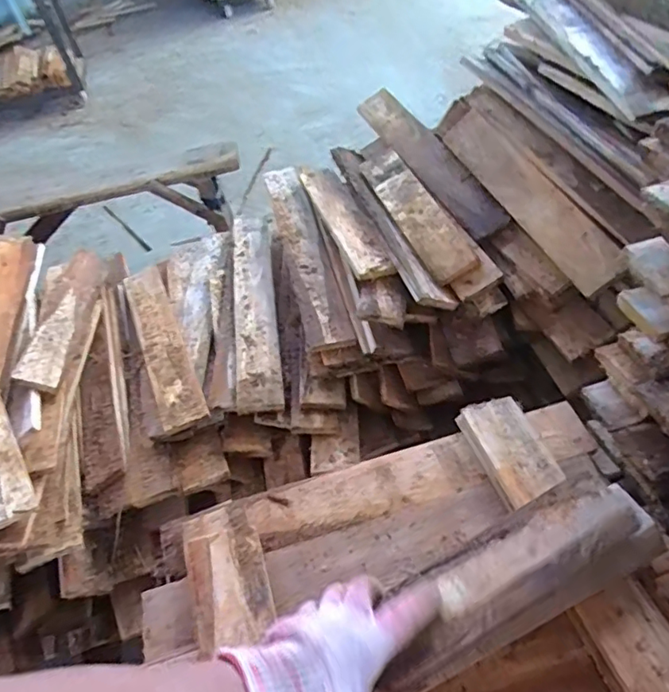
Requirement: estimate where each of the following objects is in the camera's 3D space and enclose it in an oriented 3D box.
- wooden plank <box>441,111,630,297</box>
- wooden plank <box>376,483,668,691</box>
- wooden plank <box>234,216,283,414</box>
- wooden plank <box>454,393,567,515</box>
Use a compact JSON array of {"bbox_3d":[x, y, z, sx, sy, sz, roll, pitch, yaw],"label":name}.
[{"bbox_3d":[0.283,-0.229,0.845,0.016,0.071,0.398,11,40,-39],"label":"wooden plank"},{"bbox_3d":[0.063,0.248,0.463,0.483,0.040,0.085,-24,47,-15],"label":"wooden plank"},{"bbox_3d":[-0.144,-0.087,1.004,0.069,0.026,0.475,-5,48,-5],"label":"wooden plank"},{"bbox_3d":[0.193,0.114,0.612,0.067,0.028,0.123,-19,46,-6],"label":"wooden plank"}]

